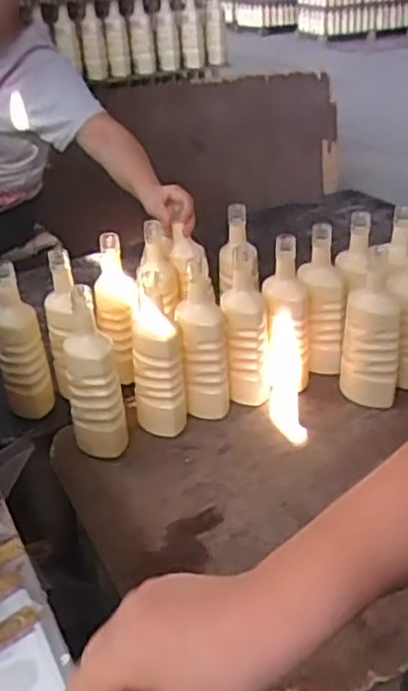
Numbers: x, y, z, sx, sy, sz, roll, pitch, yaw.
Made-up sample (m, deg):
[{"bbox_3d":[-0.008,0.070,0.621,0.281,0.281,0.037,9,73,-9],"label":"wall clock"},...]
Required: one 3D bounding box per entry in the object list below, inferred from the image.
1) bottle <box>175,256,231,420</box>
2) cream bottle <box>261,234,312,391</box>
[{"bbox_3d":[-0.001,0.000,1.107,0.078,0.270,0.076,-4,29,-2],"label":"bottle"},{"bbox_3d":[0.141,-0.040,1.179,0.077,0.280,0.098,1,29,6],"label":"cream bottle"}]

